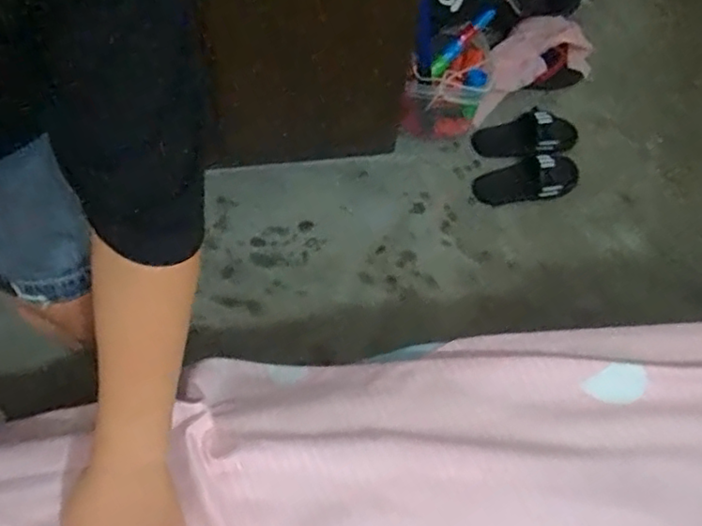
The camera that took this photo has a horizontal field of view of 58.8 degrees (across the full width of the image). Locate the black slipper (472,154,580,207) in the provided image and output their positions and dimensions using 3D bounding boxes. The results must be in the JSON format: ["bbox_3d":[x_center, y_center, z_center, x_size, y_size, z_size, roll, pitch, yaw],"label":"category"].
[{"bbox_3d":[0.395,-0.186,1.368,0.246,0.054,0.100,-13,61,-11],"label":"black slipper"}]

